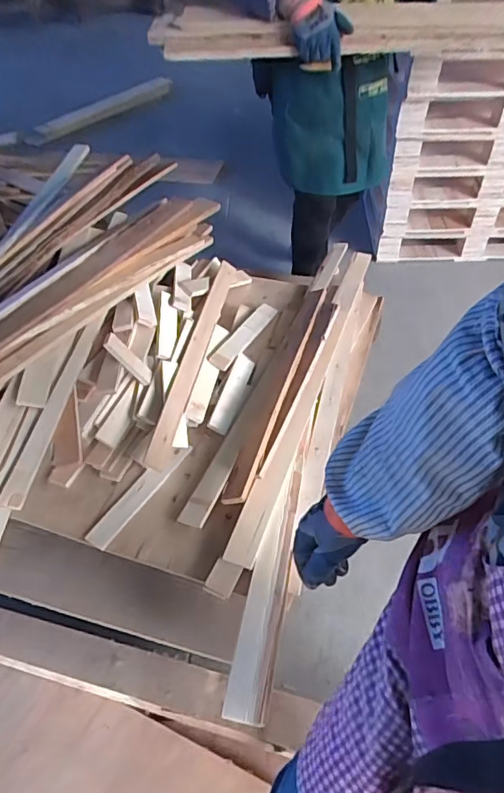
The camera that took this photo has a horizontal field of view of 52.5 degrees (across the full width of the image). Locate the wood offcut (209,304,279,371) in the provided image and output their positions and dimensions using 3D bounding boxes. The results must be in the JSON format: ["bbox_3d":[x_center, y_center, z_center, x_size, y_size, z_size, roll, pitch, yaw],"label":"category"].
[{"bbox_3d":[-0.018,-0.179,1.458,0.056,0.036,0.343,20,42,19],"label":"wood offcut"}]

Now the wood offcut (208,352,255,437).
[{"bbox_3d":[-0.048,-0.015,1.321,0.047,0.035,0.256,15,51,10],"label":"wood offcut"}]

